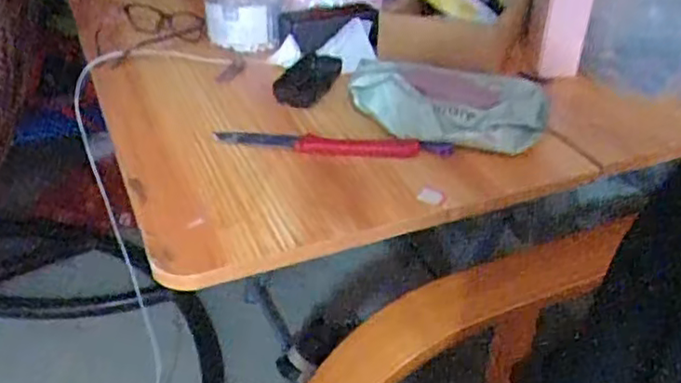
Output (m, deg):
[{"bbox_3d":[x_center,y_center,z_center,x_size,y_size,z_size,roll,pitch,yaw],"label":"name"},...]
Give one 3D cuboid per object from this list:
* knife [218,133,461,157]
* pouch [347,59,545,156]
[{"bbox_3d":[-0.007,-0.047,0.647,0.232,0.013,0.024,4,34,5],"label":"knife"},{"bbox_3d":[0.114,-0.099,0.671,0.197,0.022,0.122,12,52,3],"label":"pouch"}]

